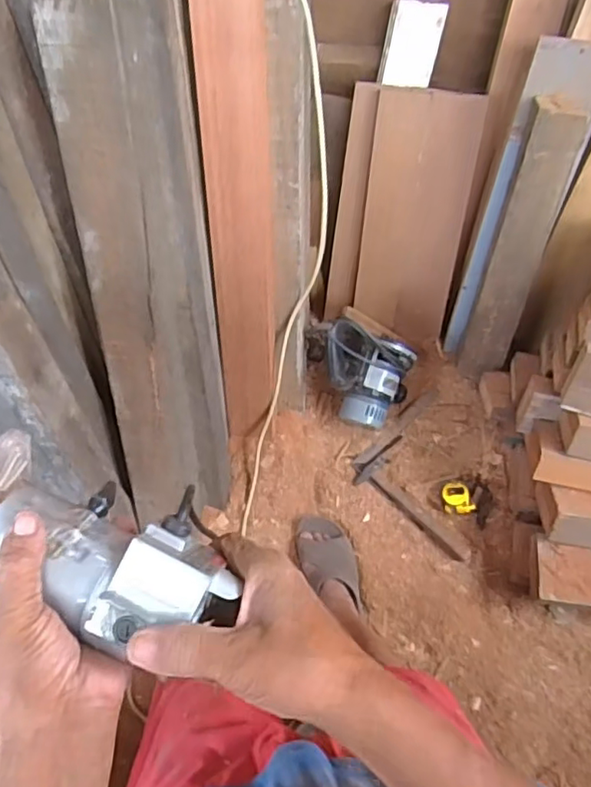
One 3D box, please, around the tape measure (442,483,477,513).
[{"bbox_3d":[0.347,0.225,1.284,0.058,0.042,0.071,-7,62,-2],"label":"tape measure"}]

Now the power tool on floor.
[{"bbox_3d":[0.161,-0.036,1.335,0.180,0.224,0.169,-1,62,2],"label":"power tool on floor"}]

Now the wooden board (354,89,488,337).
[{"bbox_3d":[0.267,-0.382,1.354,0.219,0.540,0.029,10,36,11],"label":"wooden board"}]

